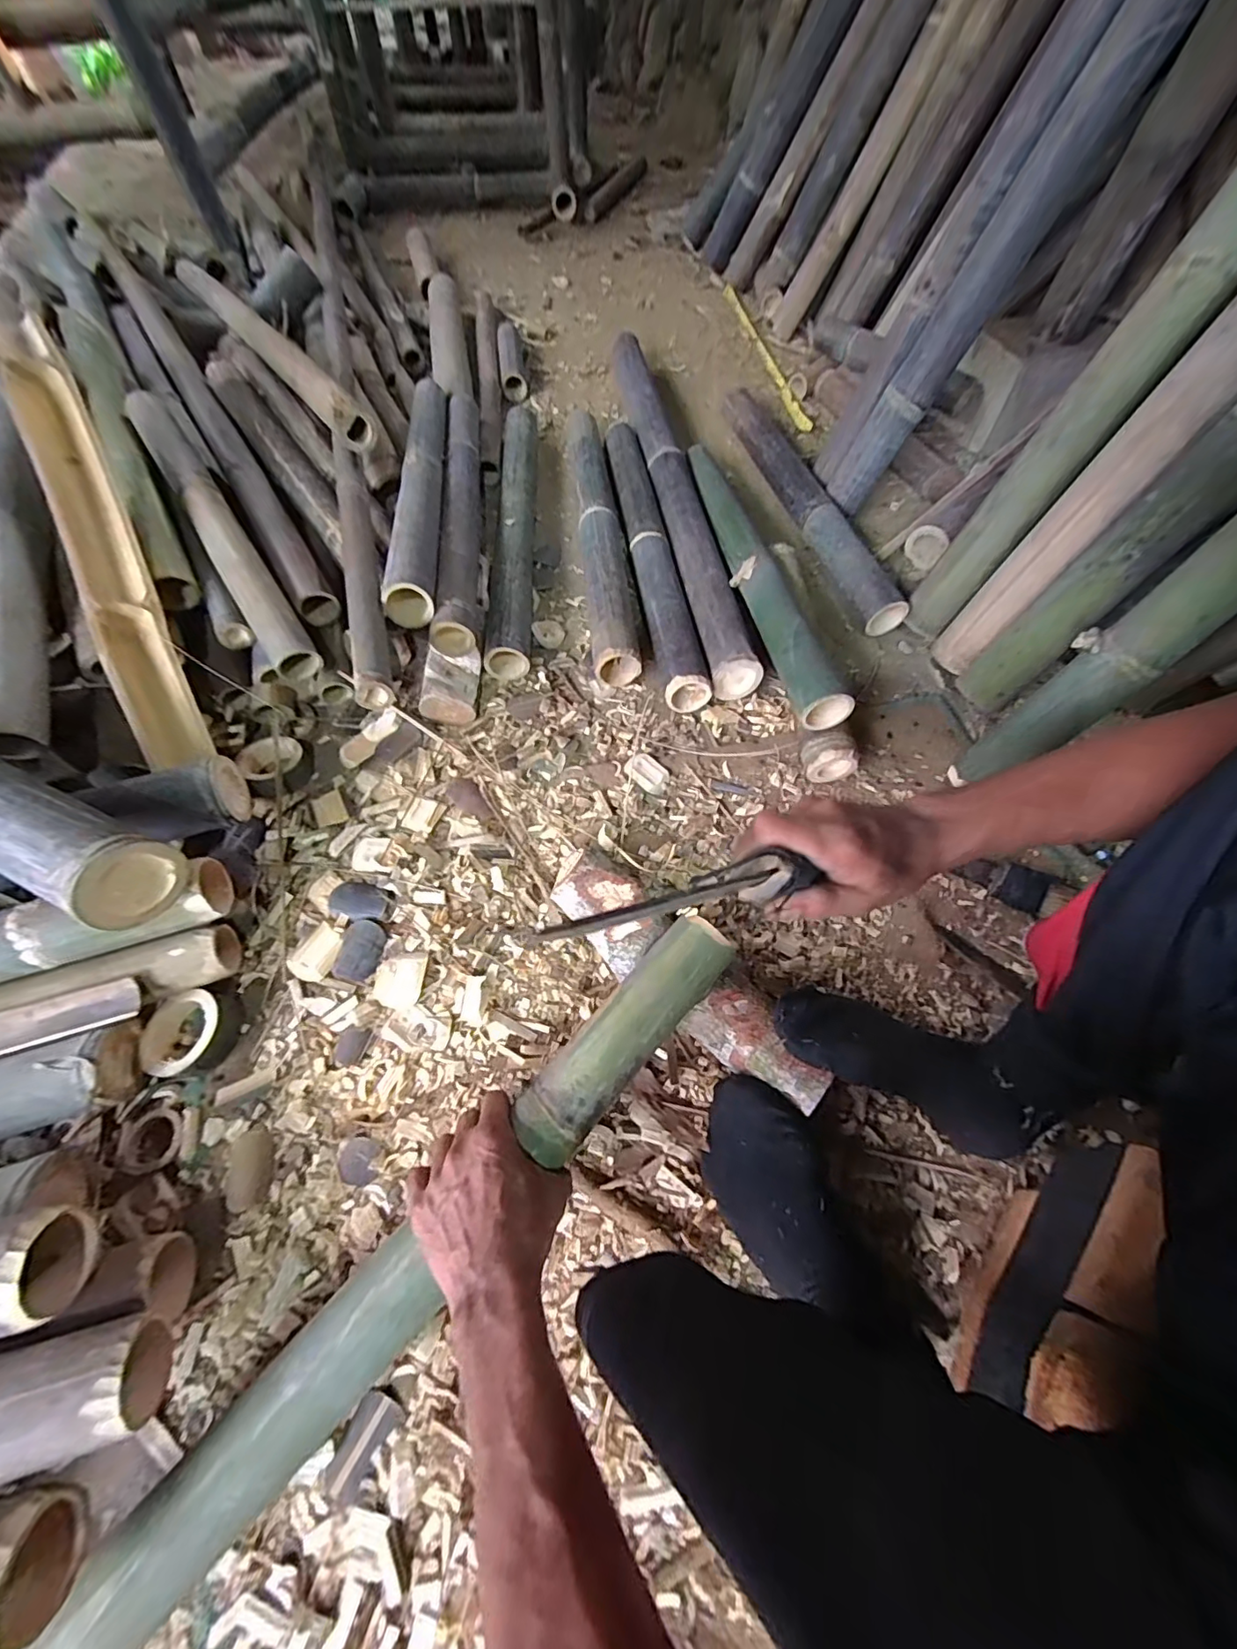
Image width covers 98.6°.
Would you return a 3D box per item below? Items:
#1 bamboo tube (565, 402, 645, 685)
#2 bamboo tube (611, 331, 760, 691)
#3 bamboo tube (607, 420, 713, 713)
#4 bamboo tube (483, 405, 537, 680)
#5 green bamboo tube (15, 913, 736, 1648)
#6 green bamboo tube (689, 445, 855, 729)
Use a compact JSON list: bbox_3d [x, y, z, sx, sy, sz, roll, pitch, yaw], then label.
[{"bbox_3d":[-0.032,-0.496,0.886,0.076,0.063,0.639,-5,61,-5],"label":"bamboo tube"},{"bbox_3d":[0.092,-0.622,0.953,0.084,0.078,0.963,-6,61,-6],"label":"bamboo tube"},{"bbox_3d":[0.050,-0.448,0.863,0.063,0.063,0.618,-7,61,-6],"label":"bamboo tube"},{"bbox_3d":[-0.169,-0.515,0.886,0.066,0.057,0.659,-2,61,-4],"label":"bamboo tube"},{"bbox_3d":[-0.135,0.318,0.412,0.064,0.058,0.643,41,72,17],"label":"green bamboo tube"},{"bbox_3d":[0.195,-0.402,0.787,0.060,0.066,0.637,-7,61,-7],"label":"green bamboo tube"}]

